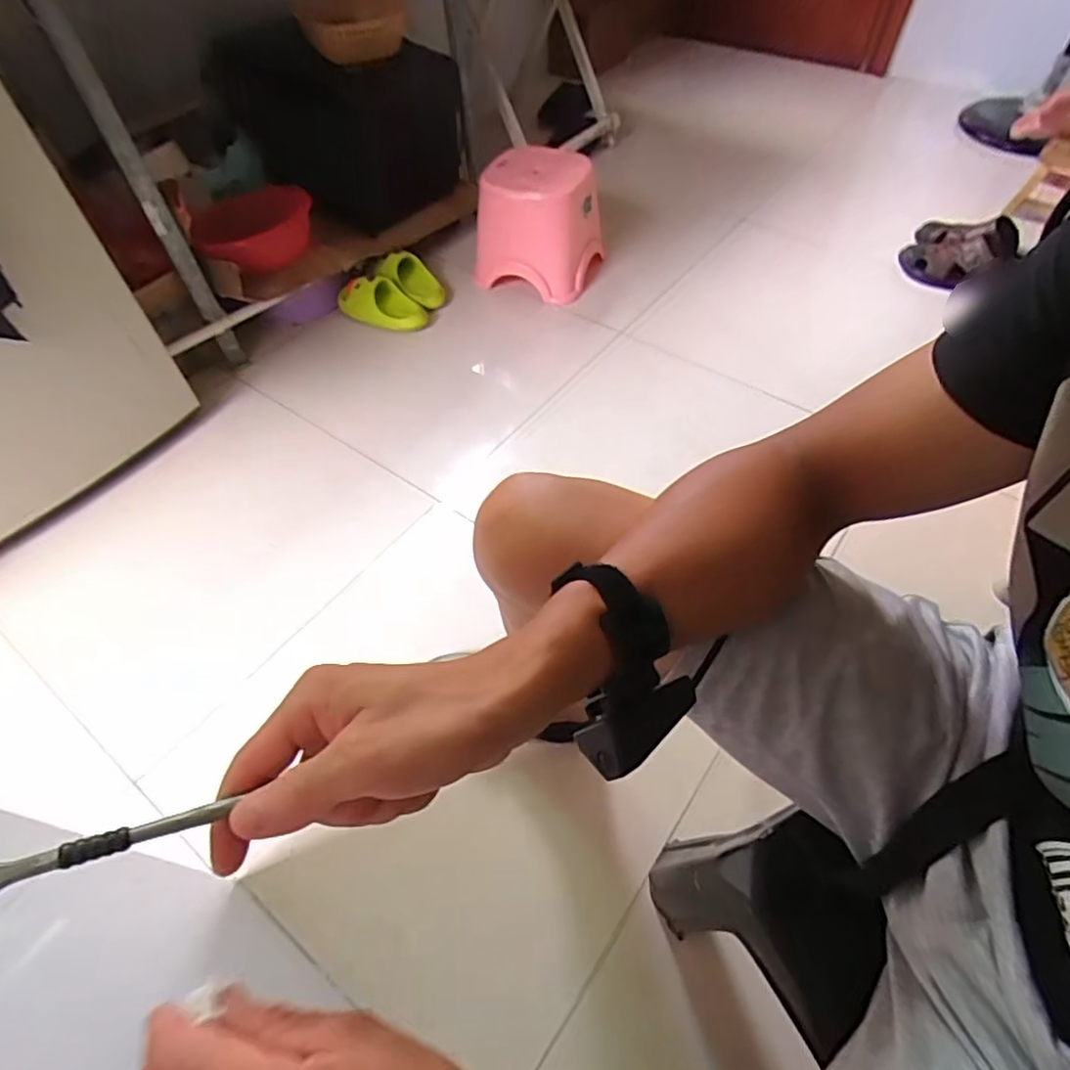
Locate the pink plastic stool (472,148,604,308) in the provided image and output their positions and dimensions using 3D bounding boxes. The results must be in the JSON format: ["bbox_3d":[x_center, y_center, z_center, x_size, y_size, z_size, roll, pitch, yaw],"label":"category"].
[{"bbox_3d":[0.021,-0.706,1.434,0.226,0.262,0.264,26,59,19],"label":"pink plastic stool"}]

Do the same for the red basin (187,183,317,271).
[{"bbox_3d":[-0.559,-0.618,1.245,0.234,0.104,0.237,-23,57,-14],"label":"red basin"}]

